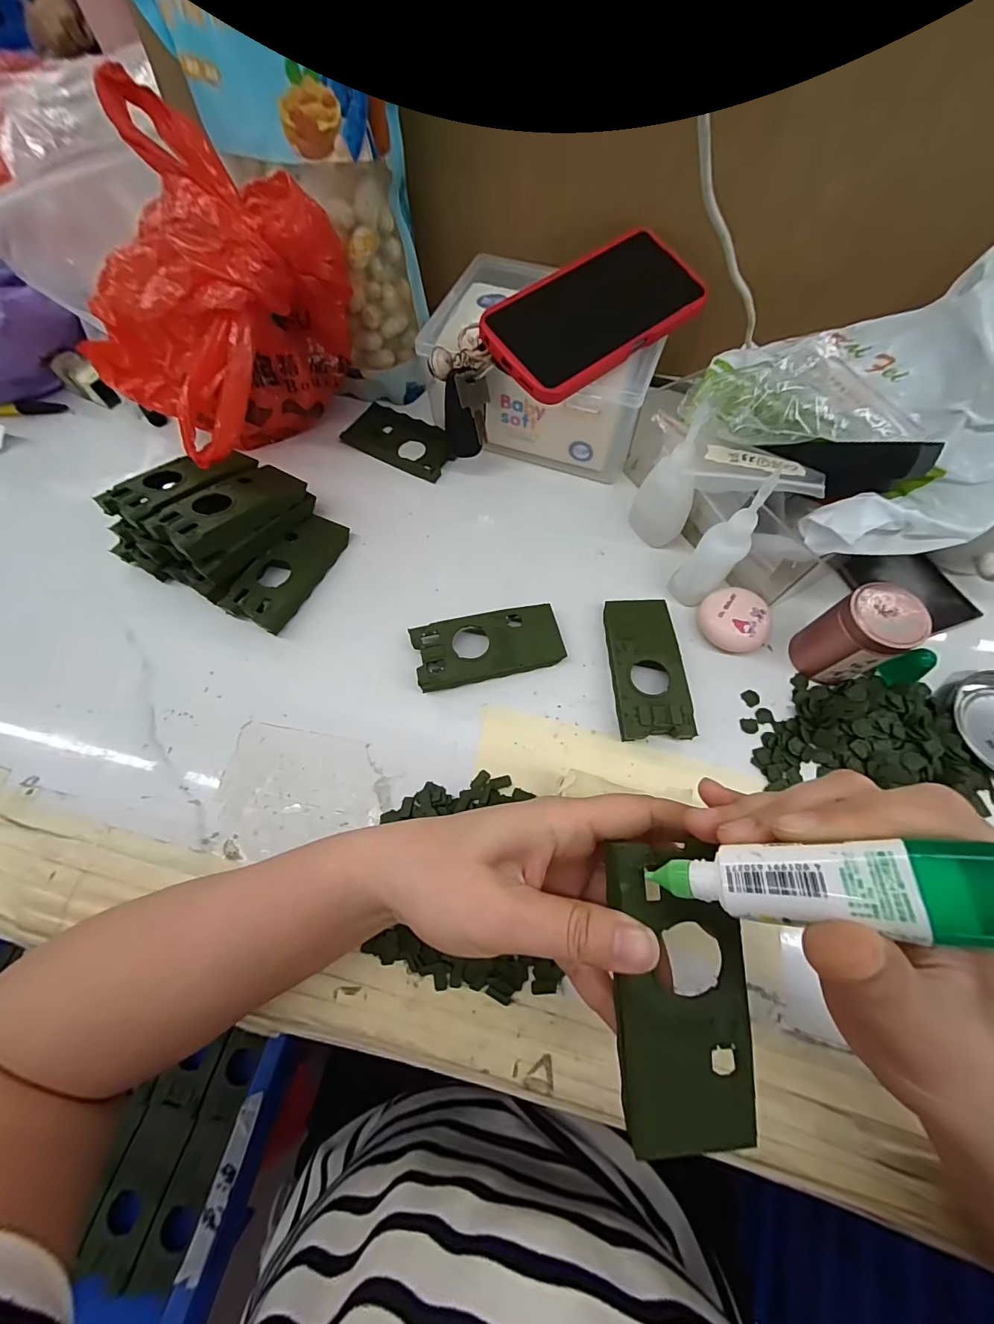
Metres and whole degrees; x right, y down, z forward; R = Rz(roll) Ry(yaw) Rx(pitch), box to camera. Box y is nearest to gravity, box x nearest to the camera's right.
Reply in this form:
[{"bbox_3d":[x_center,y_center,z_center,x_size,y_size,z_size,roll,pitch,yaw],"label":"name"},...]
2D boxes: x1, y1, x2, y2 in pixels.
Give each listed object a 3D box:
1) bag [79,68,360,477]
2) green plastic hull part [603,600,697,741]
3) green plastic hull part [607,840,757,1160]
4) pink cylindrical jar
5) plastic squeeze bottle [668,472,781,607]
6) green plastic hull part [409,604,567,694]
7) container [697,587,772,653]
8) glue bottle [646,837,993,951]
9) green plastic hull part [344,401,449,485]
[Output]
[{"bbox_3d":[-0.198,-0.236,0.329,0.132,0.181,0.172,32,70,14],"label":"bag"},{"bbox_3d":[0.104,0.002,0.309,0.047,0.020,0.104,0,66,1],"label":"green plastic hull part"},{"bbox_3d":[0.068,0.122,0.164,0.048,0.008,0.105,-5,84,1],"label":"green plastic hull part"},{"bbox_3d":[0.233,-0.017,0.289,0.040,0.060,0.044,0,66,0],"label":"pink cylindrical jar"},{"bbox_3d":[0.151,-0.079,0.293,0.031,0.099,0.041,41,73,16],"label":"plastic squeeze bottle"},{"bbox_3d":[-0.006,-0.011,0.317,0.103,0.020,0.047,-13,67,-5],"label":"green plastic hull part"},{"bbox_3d":[0.172,-0.031,0.320,0.047,0.021,0.049,0,66,0],"label":"container"},{"bbox_3d":[0.092,0.064,0.126,0.096,0.013,0.022,-16,63,35],"label":"glue bottle"},{"bbox_3d":[-0.088,-0.201,0.404,0.101,0.012,0.048,27,69,12],"label":"green plastic hull part"}]

